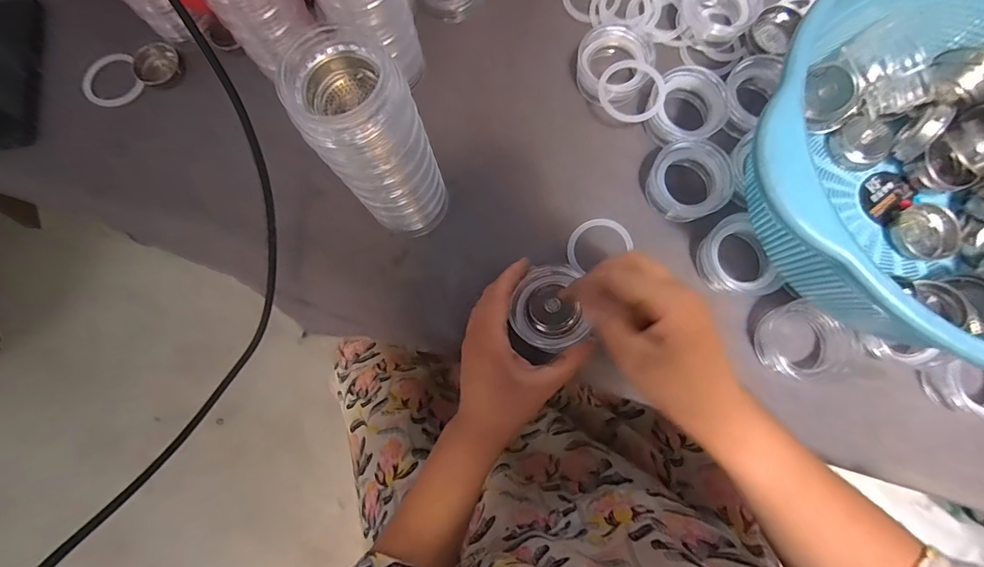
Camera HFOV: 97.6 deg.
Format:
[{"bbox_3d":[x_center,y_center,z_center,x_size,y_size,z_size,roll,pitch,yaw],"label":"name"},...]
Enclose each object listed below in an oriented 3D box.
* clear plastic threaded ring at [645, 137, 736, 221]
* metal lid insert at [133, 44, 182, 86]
[{"bbox_3d":[0.174,-0.090,0.382,0.068,0.030,0.068,0,78,1],"label":"clear plastic threaded ring"},{"bbox_3d":[-0.335,-0.220,0.430,0.042,0.004,0.047,-34,80,-6],"label":"metal lid insert"}]

